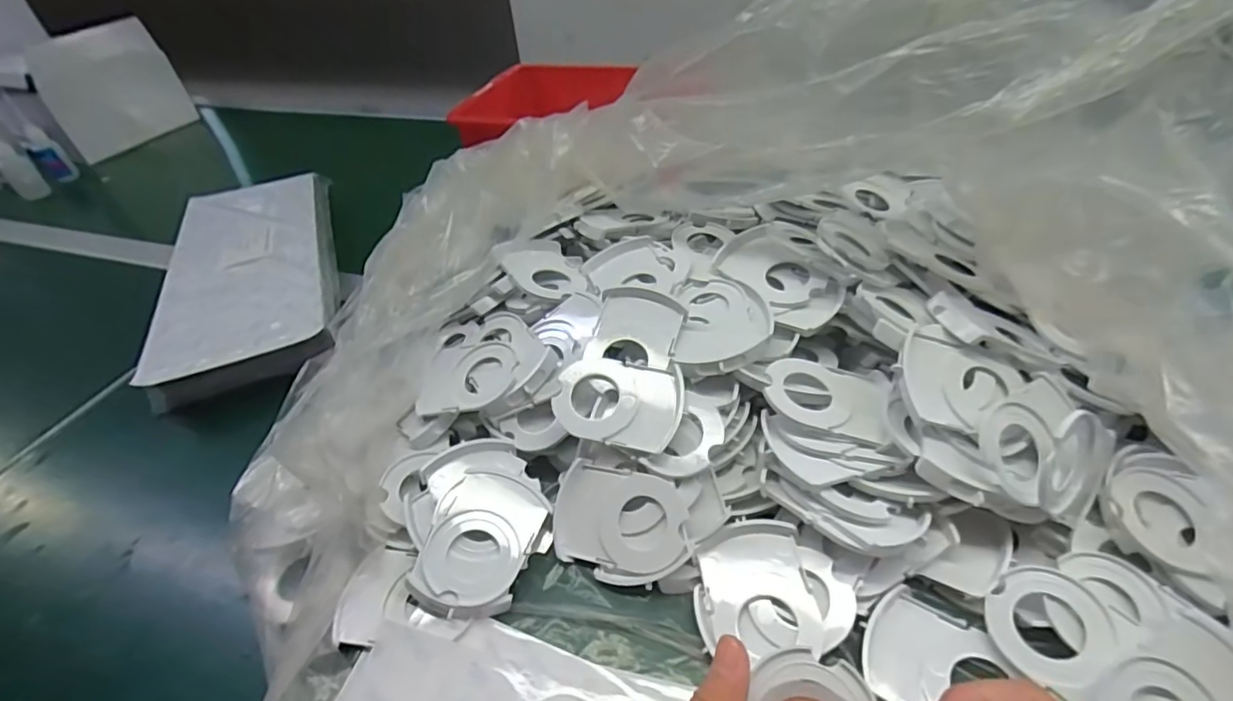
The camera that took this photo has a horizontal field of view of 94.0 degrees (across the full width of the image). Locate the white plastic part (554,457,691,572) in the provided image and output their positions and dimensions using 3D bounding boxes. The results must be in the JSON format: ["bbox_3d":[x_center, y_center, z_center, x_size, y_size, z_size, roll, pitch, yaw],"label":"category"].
[{"bbox_3d":[0.002,0.097,0.336,0.078,0.006,0.057,2,73,19],"label":"white plastic part"}]

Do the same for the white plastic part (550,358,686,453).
[{"bbox_3d":[0.001,0.031,0.351,0.077,0.009,0.053,7,63,10],"label":"white plastic part"}]

